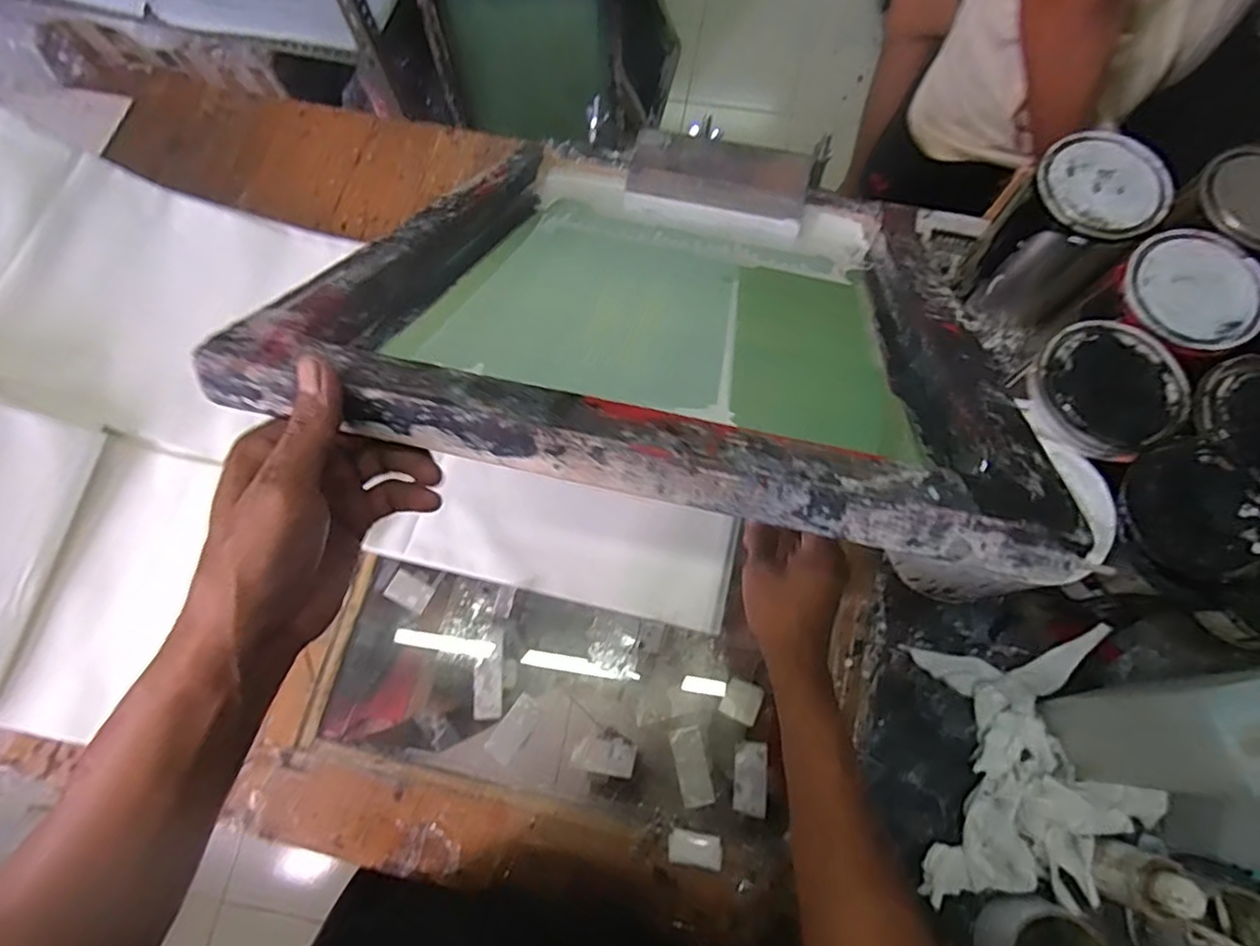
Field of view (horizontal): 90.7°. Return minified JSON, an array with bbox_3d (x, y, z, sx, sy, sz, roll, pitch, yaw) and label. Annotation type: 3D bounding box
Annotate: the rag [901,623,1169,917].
[{"bbox_3d":[0.335,0.243,0.520,0.184,0.042,0.198,-1,73,0],"label":"rag"}]

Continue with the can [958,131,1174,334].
[{"bbox_3d":[0.405,-0.222,0.591,0.104,0.146,0.097,0,73,0],"label":"can"}]

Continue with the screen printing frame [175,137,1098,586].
[{"bbox_3d":[0.038,-0.150,0.467,0.393,0.045,0.483,10,40,4],"label":"screen printing frame"}]

